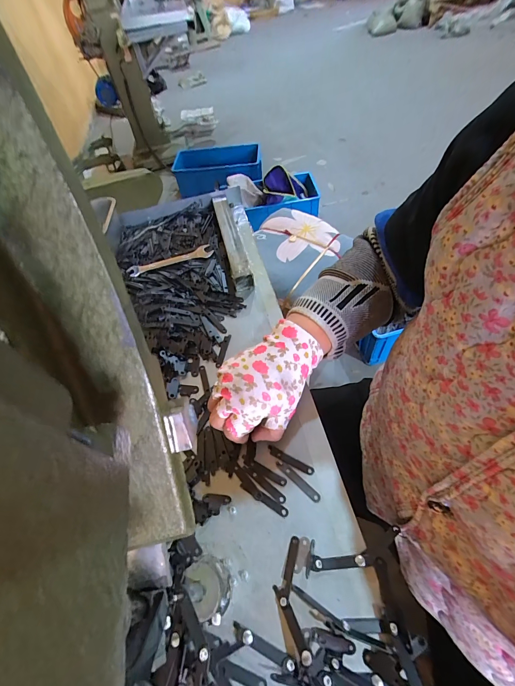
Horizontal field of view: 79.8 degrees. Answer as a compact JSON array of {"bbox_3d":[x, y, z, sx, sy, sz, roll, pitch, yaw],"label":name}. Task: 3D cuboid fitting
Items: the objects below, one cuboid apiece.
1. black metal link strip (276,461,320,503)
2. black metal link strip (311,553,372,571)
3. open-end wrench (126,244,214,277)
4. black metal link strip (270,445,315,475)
[{"bbox_3d":[0.041,0.141,0.316,0.054,0.004,0.009,36,65,26],"label":"black metal link strip"},{"bbox_3d":[0.075,0.195,0.274,0.052,0.004,0.010,-4,55,2],"label":"black metal link strip"},{"bbox_3d":[-0.149,-0.141,0.527,0.146,0.011,0.027,-18,50,-6],"label":"open-end wrench"},{"bbox_3d":[0.034,0.126,0.329,0.053,0.004,0.009,24,60,20],"label":"black metal link strip"}]

